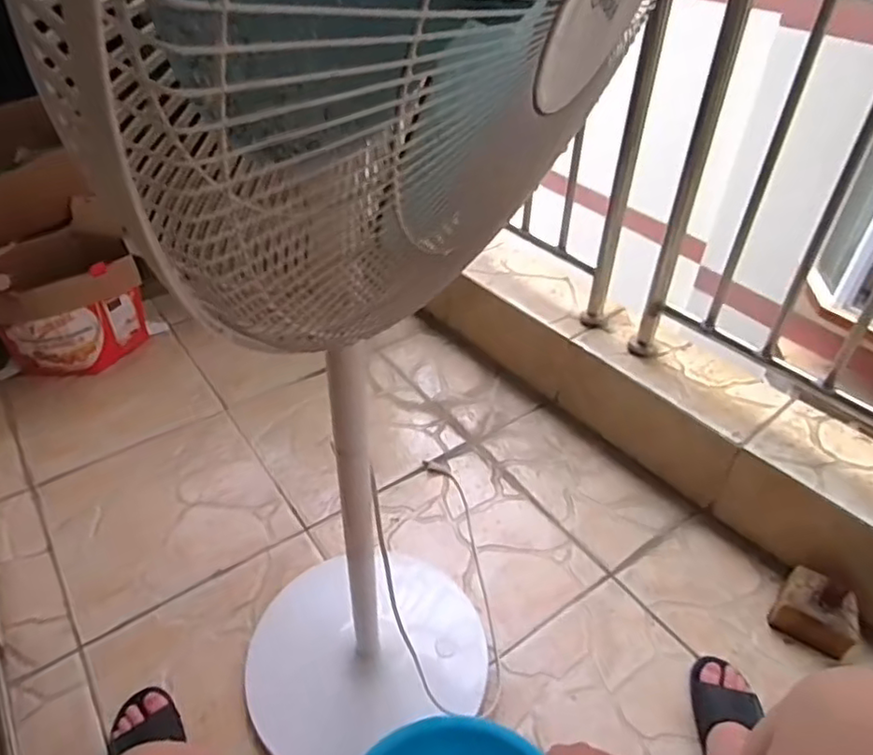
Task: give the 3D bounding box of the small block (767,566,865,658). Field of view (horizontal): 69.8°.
[{"bbox_3d":[0.706,0.434,1.148,0.147,0.093,0.115,30,48,29],"label":"small block"}]

